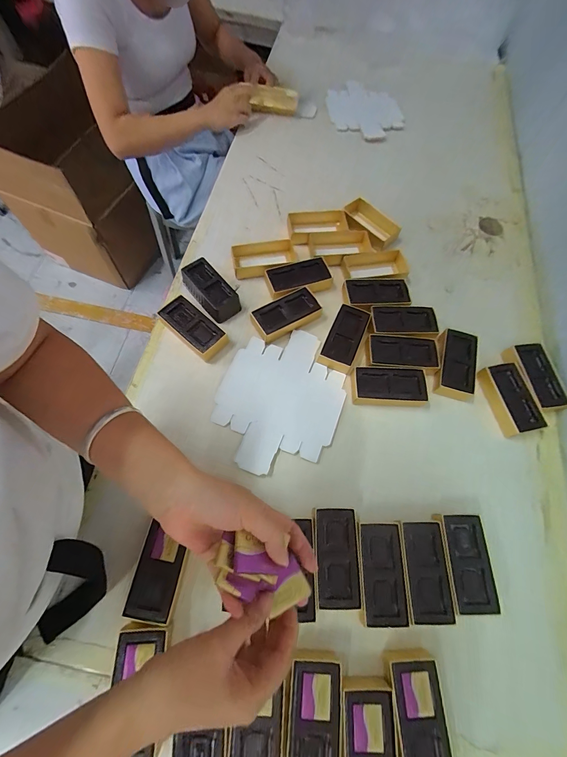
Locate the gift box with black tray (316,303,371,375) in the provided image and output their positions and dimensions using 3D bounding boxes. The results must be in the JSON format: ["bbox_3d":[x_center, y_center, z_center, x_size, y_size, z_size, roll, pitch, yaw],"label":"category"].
[{"bbox_3d":[0.103,-0.070,0.540,0.056,0.034,0.113,23,68,7],"label":"gift box with black tray"}]

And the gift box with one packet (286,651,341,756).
[{"bbox_3d":[0.032,0.375,0.351,0.056,0.033,0.117,7,67,0],"label":"gift box with one packet"}]

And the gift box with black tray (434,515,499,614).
[{"bbox_3d":[0.239,0.241,0.420,0.061,0.028,0.111,-1,67,-3],"label":"gift box with black tray"}]

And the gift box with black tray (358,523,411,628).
[{"bbox_3d":[0.123,0.248,0.410,0.057,0.026,0.111,2,67,-2],"label":"gift box with black tray"}]

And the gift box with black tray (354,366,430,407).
[{"bbox_3d":[0.167,0.013,0.508,0.114,0.029,0.054,2,67,-2],"label":"gift box with black tray"}]

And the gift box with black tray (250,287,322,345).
[{"bbox_3d":[0.004,-0.111,0.554,0.113,0.028,0.059,-28,71,-14],"label":"gift box with black tray"}]

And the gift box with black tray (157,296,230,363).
[{"bbox_3d":[-0.152,-0.084,0.532,0.115,0.029,0.053,40,71,13],"label":"gift box with black tray"}]

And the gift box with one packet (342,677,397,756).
[{"bbox_3d":[0.090,0.401,0.343,0.056,0.032,0.124,3,67,-2],"label":"gift box with one packet"}]

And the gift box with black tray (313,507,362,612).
[{"bbox_3d":[0.068,0.233,0.419,0.055,0.039,0.111,2,67,-2],"label":"gift box with black tray"}]

